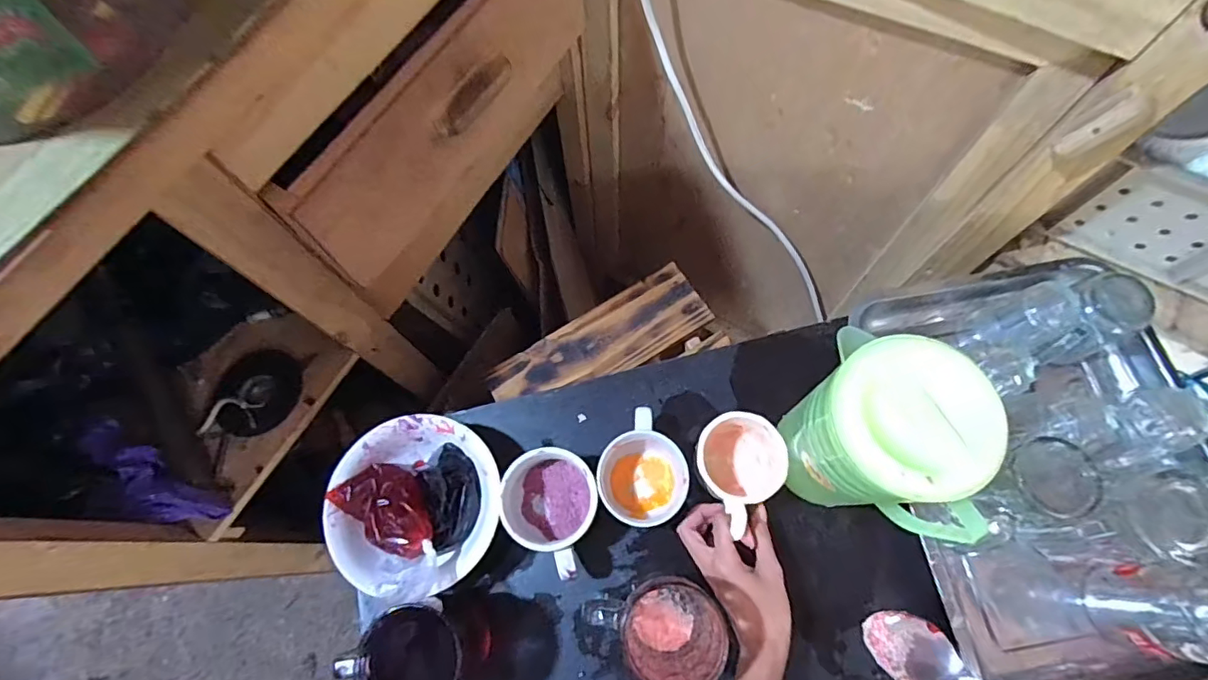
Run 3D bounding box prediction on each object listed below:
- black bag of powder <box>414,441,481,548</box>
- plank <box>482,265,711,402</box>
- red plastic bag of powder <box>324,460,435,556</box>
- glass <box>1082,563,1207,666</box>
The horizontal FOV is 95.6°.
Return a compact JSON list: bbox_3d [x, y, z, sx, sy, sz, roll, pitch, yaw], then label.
[{"bbox_3d":[-0.139,0.139,0.496,0.042,0.043,0.088,-13,72,-2],"label":"black bag of powder"},{"bbox_3d":[-0.003,0.007,0.706,0.285,0.013,0.099,-33,73,-8],"label":"plank"},{"bbox_3d":[-0.190,0.148,0.485,0.092,0.024,0.061,41,78,14],"label":"red plastic bag of powder"},{"bbox_3d":[0.454,0.211,0.425,0.063,0.125,0.068,2,72,3],"label":"glass"}]

